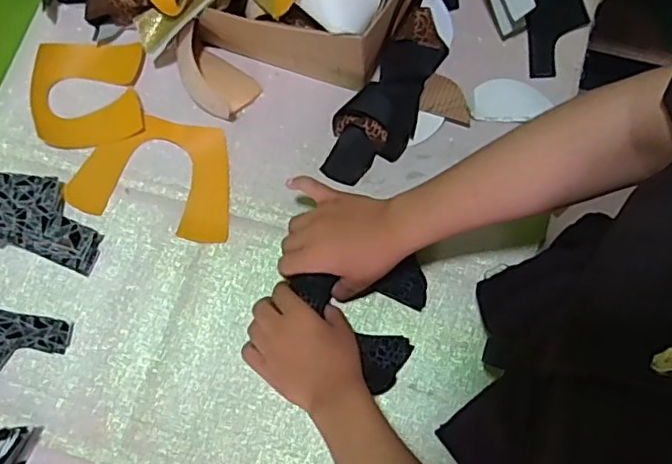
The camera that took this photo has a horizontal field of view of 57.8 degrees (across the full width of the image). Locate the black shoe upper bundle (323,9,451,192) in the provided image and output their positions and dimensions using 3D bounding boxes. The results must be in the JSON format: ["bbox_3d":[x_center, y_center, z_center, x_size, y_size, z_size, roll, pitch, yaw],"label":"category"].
[{"bbox_3d":[0.061,-0.142,0.636,0.075,0.032,0.209,33,77,10],"label":"black shoe upper bundle"}]

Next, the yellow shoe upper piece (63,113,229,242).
[{"bbox_3d":[-0.185,-0.061,0.629,0.169,0.009,0.117,11,74,5],"label":"yellow shoe upper piece"}]

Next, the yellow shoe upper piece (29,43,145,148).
[{"bbox_3d":[-0.267,-0.148,0.652,0.118,0.018,0.113,-3,74,0],"label":"yellow shoe upper piece"}]

